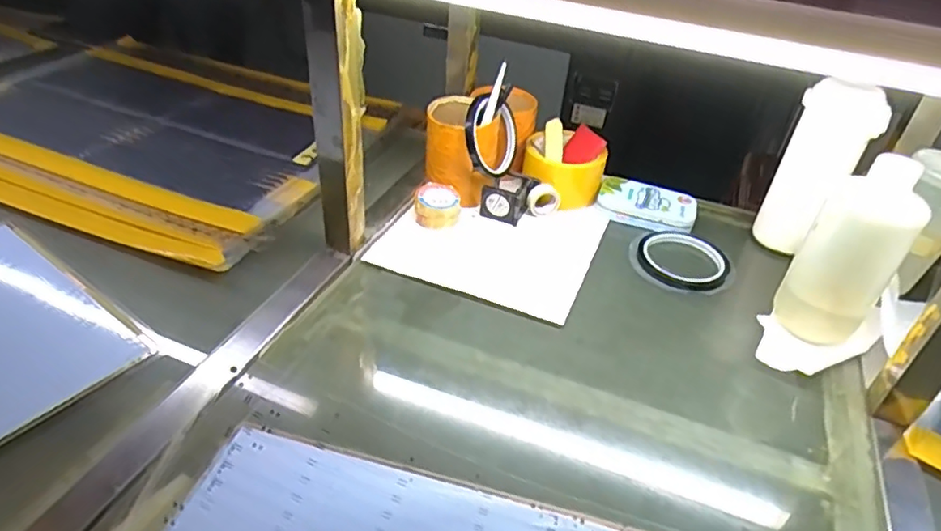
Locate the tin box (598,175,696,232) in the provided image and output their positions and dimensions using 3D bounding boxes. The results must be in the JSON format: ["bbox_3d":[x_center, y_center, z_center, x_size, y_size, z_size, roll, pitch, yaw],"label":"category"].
[{"bbox_3d":[0.200,-0.069,0.671,0.107,0.021,0.063,17,40,14],"label":"tin box"}]

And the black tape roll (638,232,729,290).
[{"bbox_3d":[0.219,-0.007,0.608,0.090,0.008,0.086,3,39,-3],"label":"black tape roll"}]

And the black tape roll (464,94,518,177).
[{"bbox_3d":[0.028,-0.137,0.639,0.020,0.080,0.093,10,7,33],"label":"black tape roll"}]

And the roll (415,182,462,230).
[{"bbox_3d":[-0.034,-0.066,0.638,0.047,0.029,0.055,8,39,3],"label":"roll"}]

